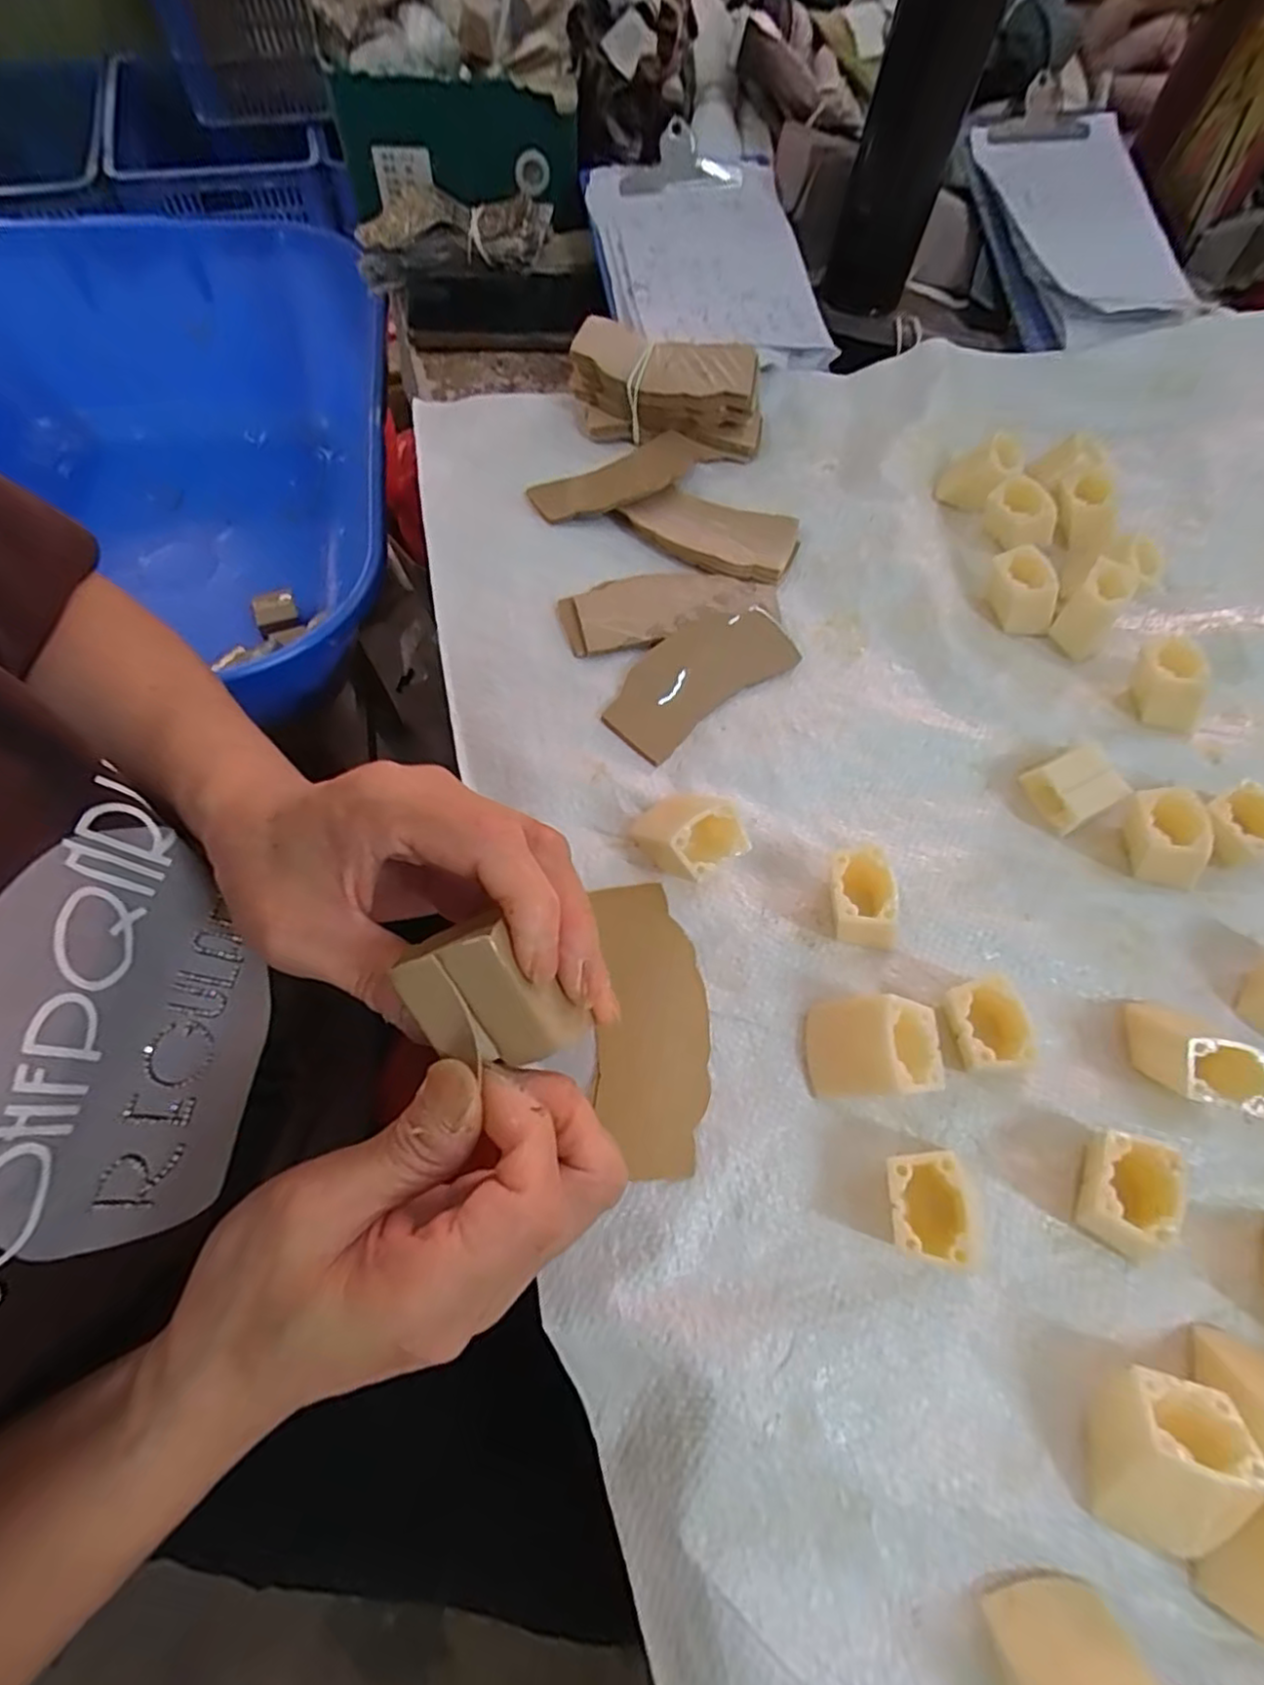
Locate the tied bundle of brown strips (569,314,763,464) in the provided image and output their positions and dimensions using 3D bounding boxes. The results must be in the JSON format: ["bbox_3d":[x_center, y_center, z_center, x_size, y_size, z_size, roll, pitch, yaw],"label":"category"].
[{"bbox_3d":[0.023,-0.290,0.423,0.124,0.042,0.056,11,64,1],"label":"tied bundle of brown strips"}]

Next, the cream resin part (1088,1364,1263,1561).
[{"bbox_3d":[0.168,0.195,0.210,0.040,0.033,0.047,21,65,6],"label":"cream resin part"}]

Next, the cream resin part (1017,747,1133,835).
[{"bbox_3d":[0.217,-0.028,0.327,0.026,0.024,0.034,-26,69,-15],"label":"cream resin part"}]

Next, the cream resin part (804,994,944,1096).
[{"bbox_3d":[0.095,0.081,0.260,0.042,0.036,0.034,2,64,-3],"label":"cream resin part"}]

